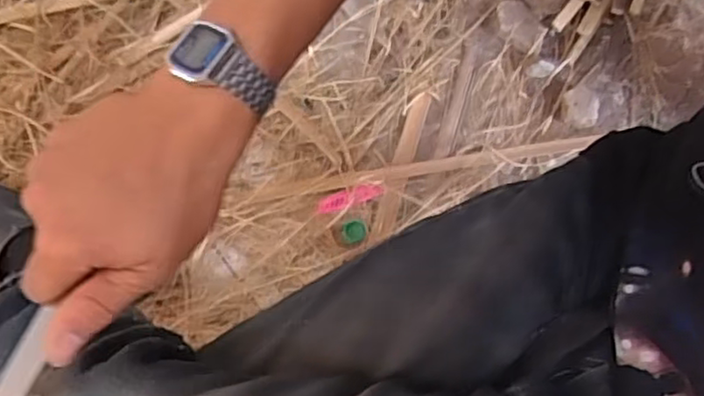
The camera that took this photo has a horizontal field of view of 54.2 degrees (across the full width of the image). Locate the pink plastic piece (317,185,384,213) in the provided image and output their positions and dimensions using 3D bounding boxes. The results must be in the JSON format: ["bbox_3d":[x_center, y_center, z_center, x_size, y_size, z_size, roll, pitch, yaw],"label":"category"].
[{"bbox_3d":[-0.004,-0.001,0.908,0.085,0.012,0.023,-17,74,-7],"label":"pink plastic piece"}]

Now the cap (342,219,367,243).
[{"bbox_3d":[0.003,0.044,0.905,0.032,0.008,0.031,1,73,-2],"label":"cap"}]

